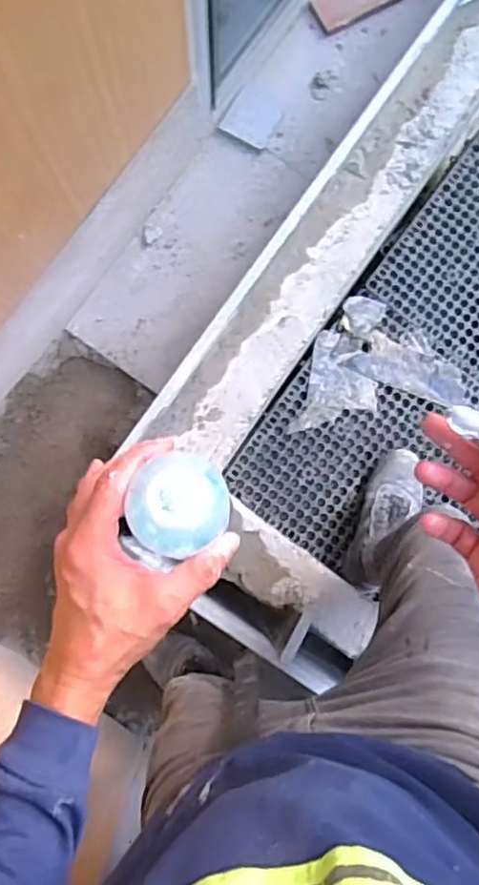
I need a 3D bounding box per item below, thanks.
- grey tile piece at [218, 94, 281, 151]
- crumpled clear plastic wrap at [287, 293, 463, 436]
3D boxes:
[{"bbox_3d":[0.027,-0.749,1.442,0.109,0.007,0.122,28,76,-9],"label":"grey tile piece"},{"bbox_3d":[0.282,-0.171,1.302,0.358,0.036,0.239,-9,84,-3],"label":"crumpled clear plastic wrap"}]

